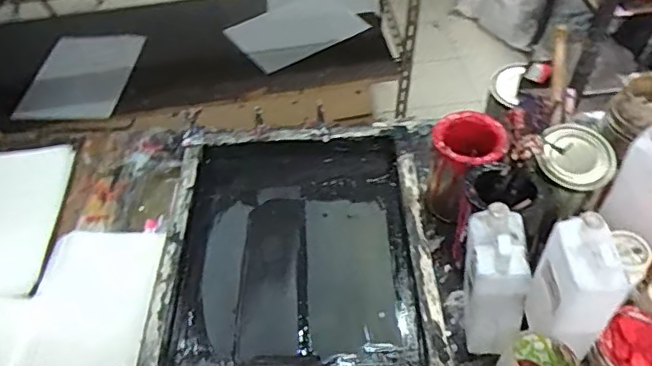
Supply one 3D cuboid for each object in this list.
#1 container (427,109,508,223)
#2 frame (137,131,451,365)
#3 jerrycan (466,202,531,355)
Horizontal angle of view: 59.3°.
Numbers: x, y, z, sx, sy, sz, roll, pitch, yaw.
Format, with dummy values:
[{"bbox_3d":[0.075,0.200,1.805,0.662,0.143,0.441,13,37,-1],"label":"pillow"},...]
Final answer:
[{"bbox_3d":[0.211,-0.023,0.878,0.104,0.130,0.110,15,51,15],"label":"container"},{"bbox_3d":[-0.048,0.104,0.893,0.401,0.079,0.502,-5,43,3],"label":"frame"},{"bbox_3d":[0.204,0.125,0.703,0.072,0.202,0.100,5,49,7],"label":"jerrycan"}]

